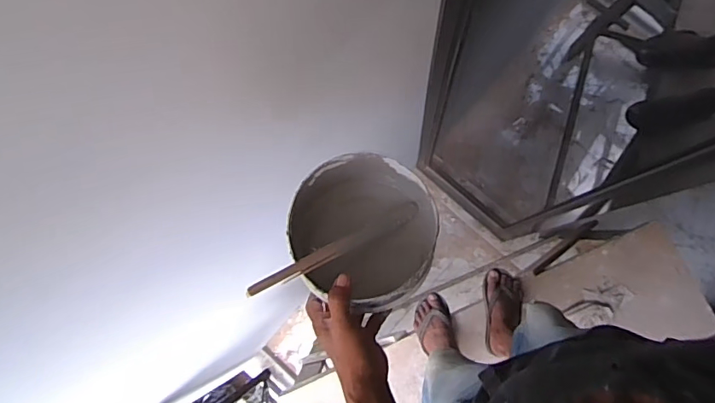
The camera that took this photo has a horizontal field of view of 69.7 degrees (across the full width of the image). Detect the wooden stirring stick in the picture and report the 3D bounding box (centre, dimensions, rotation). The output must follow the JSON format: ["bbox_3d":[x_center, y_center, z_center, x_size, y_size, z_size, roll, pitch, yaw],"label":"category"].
[{"bbox_3d":[-0.019,0.052,0.597,0.235,0.014,0.020,-25,80,-32],"label":"wooden stirring stick"}]

